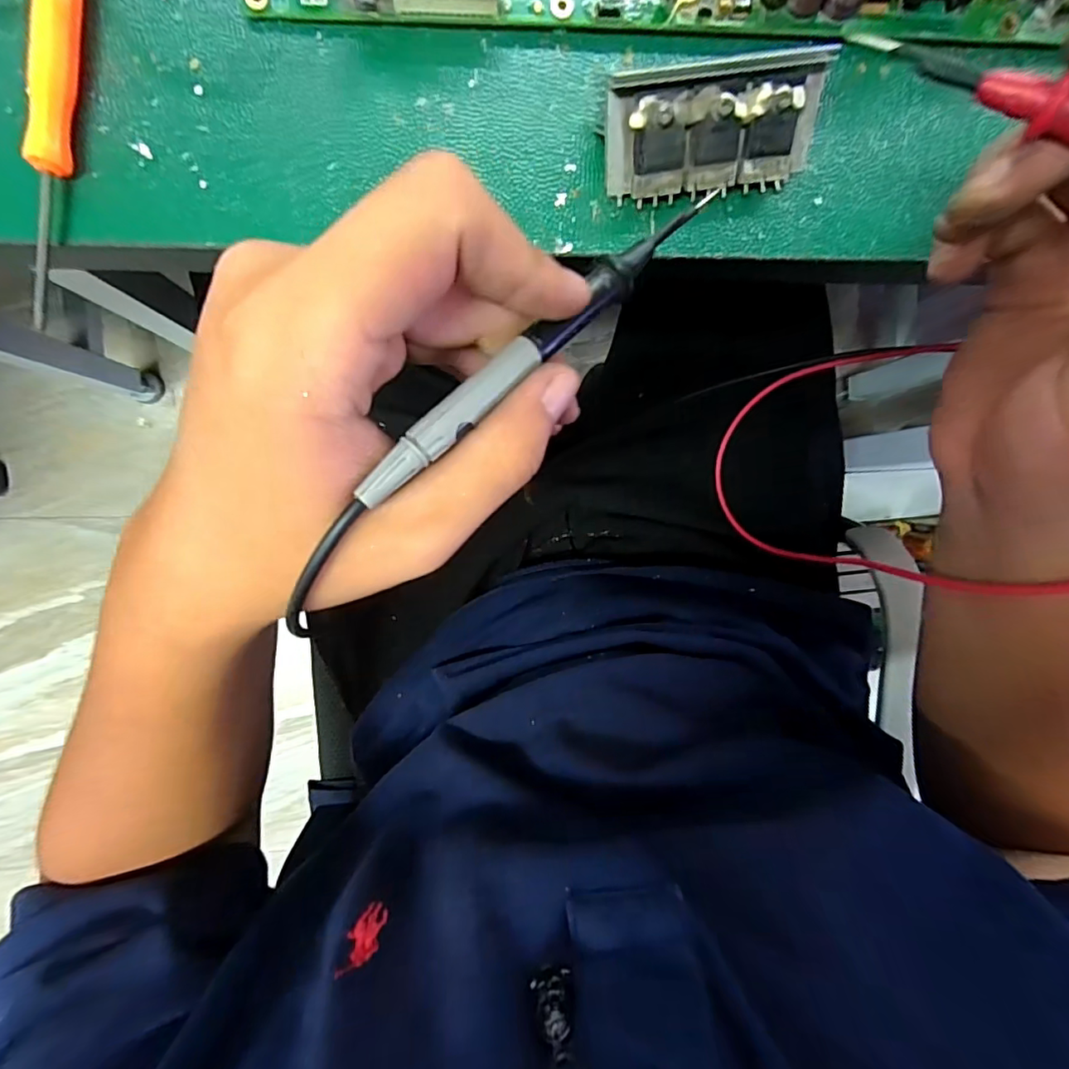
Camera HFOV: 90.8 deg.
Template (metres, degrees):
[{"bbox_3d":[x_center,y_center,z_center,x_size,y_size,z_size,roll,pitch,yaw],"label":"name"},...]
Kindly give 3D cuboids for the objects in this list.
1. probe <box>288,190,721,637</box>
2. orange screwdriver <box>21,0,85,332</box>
[{"bbox_3d":[-0.004,-0.037,0.127,0.014,0.007,0.148,46,76,-7],"label":"probe"},{"bbox_3d":[-0.148,-0.128,0.163,0.008,0.015,0.123,7,93,-5],"label":"orange screwdriver"}]

